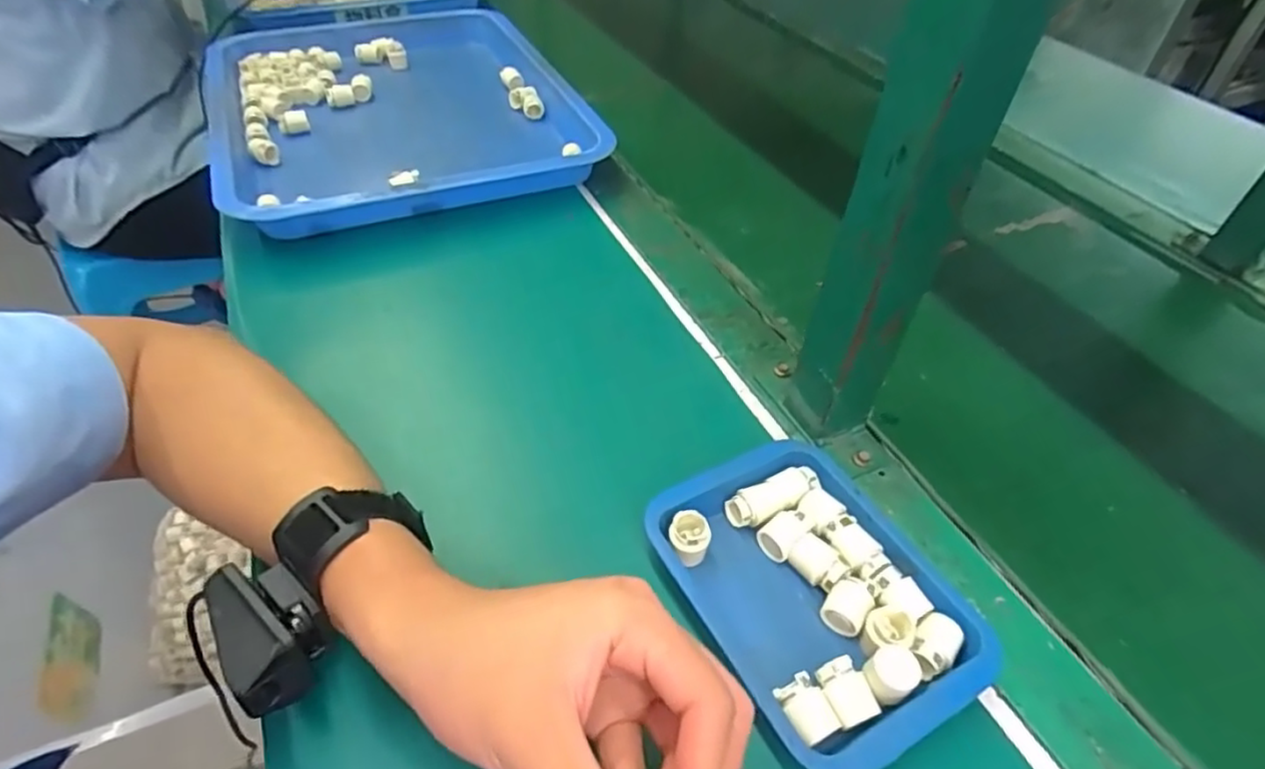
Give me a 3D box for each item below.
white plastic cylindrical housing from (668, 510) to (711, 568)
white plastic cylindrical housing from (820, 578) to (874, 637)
[{"bbox_3d":[0.030,0.082,0.355,0.021,0.023,0.021,1,45,-1],"label":"white plastic cylindrical housing"},{"bbox_3d":[0.107,0.111,0.334,0.020,0.016,0.023,31,52,26],"label":"white plastic cylindrical housing"}]

